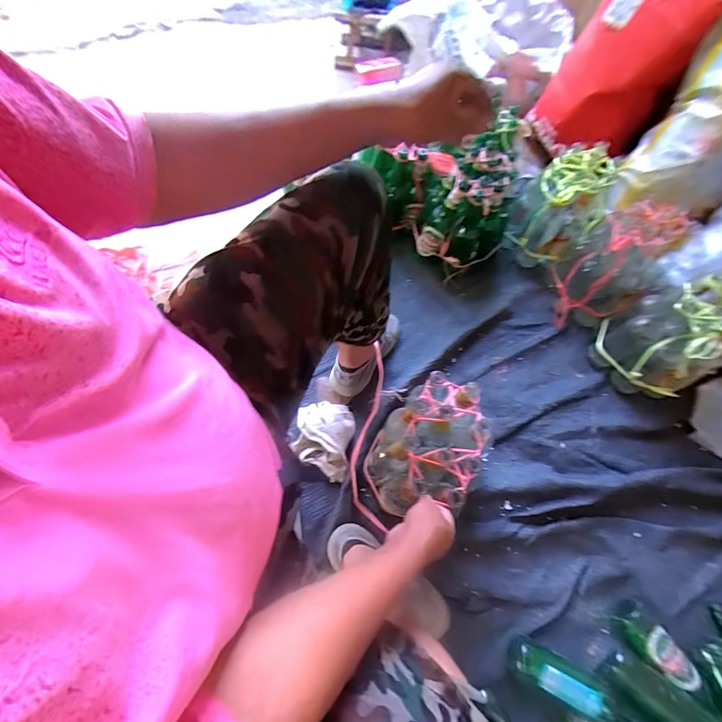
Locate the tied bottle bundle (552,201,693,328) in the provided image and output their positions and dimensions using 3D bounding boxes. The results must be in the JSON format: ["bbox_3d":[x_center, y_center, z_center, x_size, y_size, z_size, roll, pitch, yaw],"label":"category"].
[{"bbox_3d":[0.658,-0.243,0.942,0.241,0.246,0.218,3,65,-2],"label":"tied bottle bundle"}]

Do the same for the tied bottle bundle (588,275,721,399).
[{"bbox_3d":[0.741,-0.064,0.861,0.247,0.241,0.224,-28,70,-15],"label":"tied bottle bundle"}]

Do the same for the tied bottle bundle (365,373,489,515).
[{"bbox_3d":[0.115,0.172,0.705,0.168,0.208,0.229,28,67,9],"label":"tied bottle bundle"}]

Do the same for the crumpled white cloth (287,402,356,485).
[{"bbox_3d":[-0.092,0.172,0.821,0.146,0.046,0.170,9,65,1],"label":"crumpled white cloth"}]

